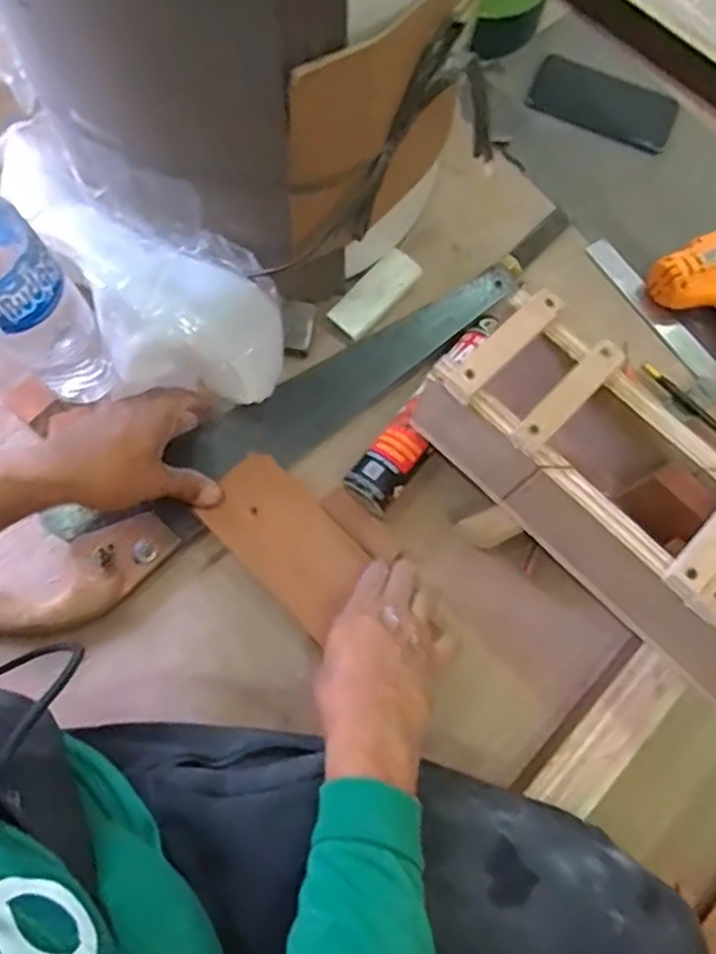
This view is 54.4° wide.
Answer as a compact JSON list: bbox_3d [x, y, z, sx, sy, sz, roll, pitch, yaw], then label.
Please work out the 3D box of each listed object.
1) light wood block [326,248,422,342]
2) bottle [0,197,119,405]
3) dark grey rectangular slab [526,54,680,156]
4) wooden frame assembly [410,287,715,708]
[{"bbox_3d":[0.019,-0.181,0.688,0.042,0.014,0.105,41,77,9],"label":"light wood block"},{"bbox_3d":[-0.258,-0.135,0.540,0.073,0.253,0.077,-43,80,-12],"label":"bottle"},{"bbox_3d":[0.271,-0.414,0.767,0.157,0.010,0.088,23,75,4],"label":"dark grey rectangular slab"},{"bbox_3d":[0.243,0.055,0.520,0.435,0.129,0.115,43,77,9],"label":"wooden frame assembly"}]

